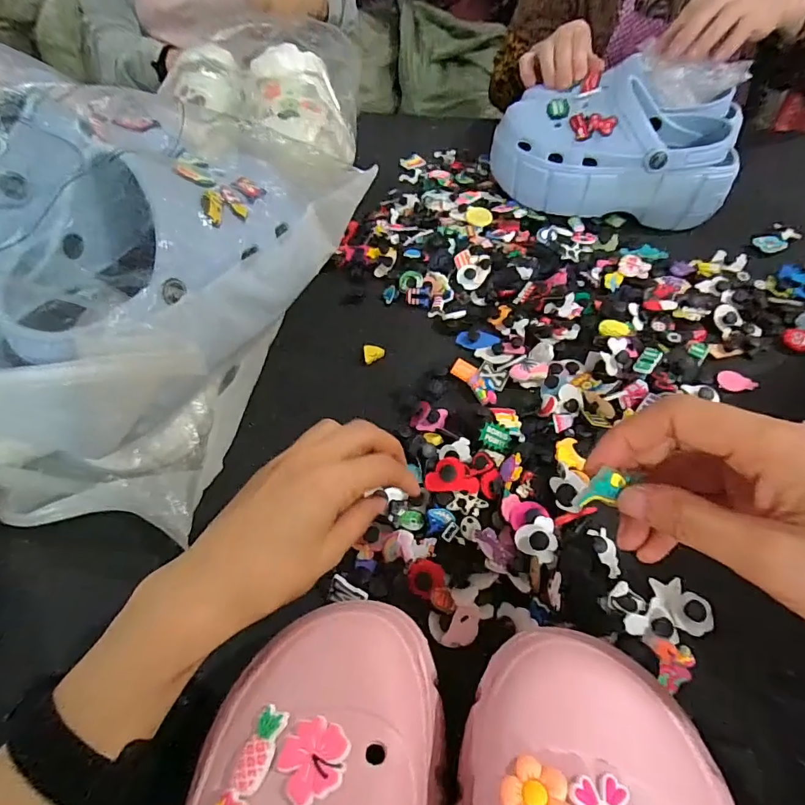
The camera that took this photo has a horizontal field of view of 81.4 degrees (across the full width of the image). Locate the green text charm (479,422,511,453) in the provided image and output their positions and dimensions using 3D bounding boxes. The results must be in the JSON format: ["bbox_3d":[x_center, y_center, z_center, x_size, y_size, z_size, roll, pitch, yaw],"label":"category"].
[{"bbox_3d":[0.069,0.026,0.351,0.030,0.004,0.019,13,88,-29],"label":"green text charm"}]

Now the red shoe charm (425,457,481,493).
[{"bbox_3d":[0.035,0.051,0.326,0.036,0.011,0.022,2,53,6],"label":"red shoe charm"}]

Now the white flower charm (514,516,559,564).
[{"bbox_3d":[0.087,0.088,0.297,0.026,0.007,0.026,-3,75,12],"label":"white flower charm"}]

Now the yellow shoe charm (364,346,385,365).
[{"bbox_3d":[-0.026,-0.044,0.432,0.019,0.006,0.019,-2,52,3],"label":"yellow shoe charm"}]

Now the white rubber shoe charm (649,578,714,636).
[{"bbox_3d":[0.167,0.120,0.279,0.022,0.006,0.035,-21,54,-11],"label":"white rubber shoe charm"}]

